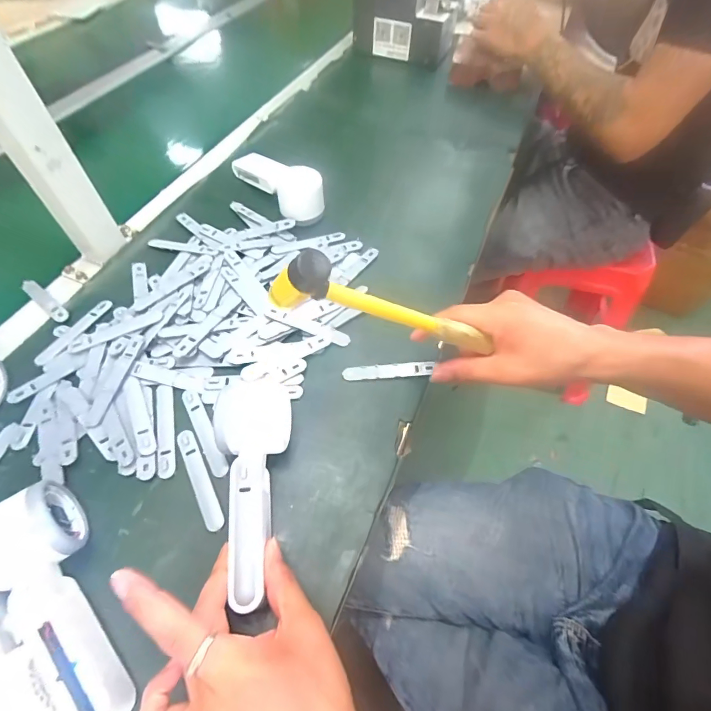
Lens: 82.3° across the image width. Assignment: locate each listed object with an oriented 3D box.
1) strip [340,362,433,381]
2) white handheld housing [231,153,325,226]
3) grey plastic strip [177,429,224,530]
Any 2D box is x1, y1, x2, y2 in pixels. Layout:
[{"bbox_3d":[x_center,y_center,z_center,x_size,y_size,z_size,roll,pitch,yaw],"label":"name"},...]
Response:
[{"bbox_3d":[0.033,0.015,0.404,0.088,0.004,0.014,-4,57,-1],"label":"strip"},{"bbox_3d":[-0.104,-0.241,0.552,0.053,0.053,0.160,-34,62,-20],"label":"white handheld housing"},{"bbox_3d":[-0.134,0.104,0.347,0.015,0.004,0.093,-23,62,-18],"label":"grey plastic strip"}]

